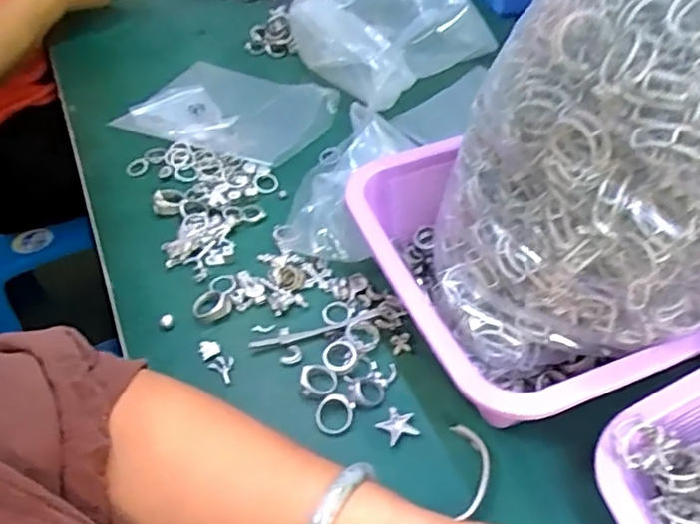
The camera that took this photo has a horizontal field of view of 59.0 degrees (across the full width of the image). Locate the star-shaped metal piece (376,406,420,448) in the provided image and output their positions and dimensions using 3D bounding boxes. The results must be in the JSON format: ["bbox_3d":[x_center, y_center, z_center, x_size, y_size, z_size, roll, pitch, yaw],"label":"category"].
[{"bbox_3d":[0.030,0.105,0.399,0.024,0.004,0.021,-23,51,-17],"label":"star-shaped metal piece"}]

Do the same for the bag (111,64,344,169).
[{"bbox_3d":[-0.122,-0.157,0.629,0.197,0.034,0.147,22,53,22],"label":"bag"}]

